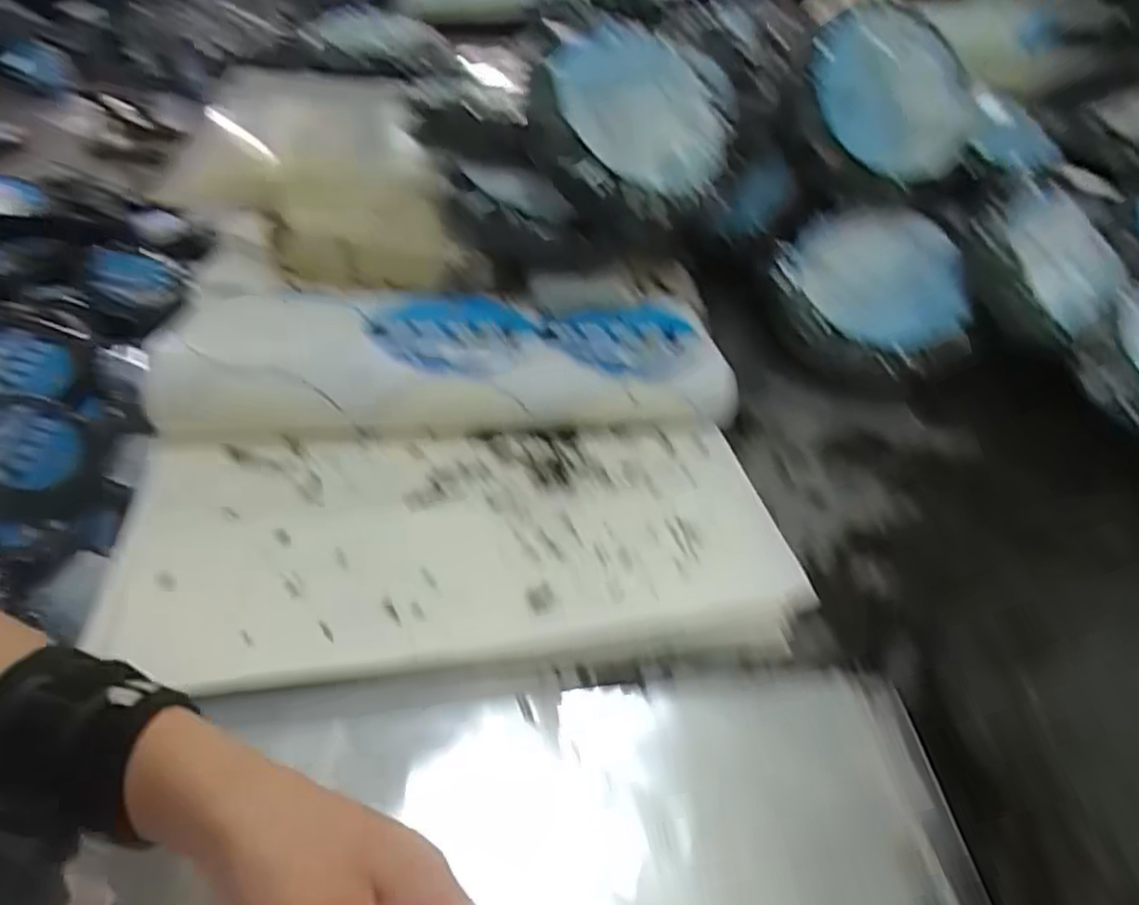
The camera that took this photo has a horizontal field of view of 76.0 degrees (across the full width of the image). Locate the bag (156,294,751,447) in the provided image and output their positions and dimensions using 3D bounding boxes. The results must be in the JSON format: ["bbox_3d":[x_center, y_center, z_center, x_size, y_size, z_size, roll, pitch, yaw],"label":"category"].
[{"bbox_3d":[-0.095,-0.090,0.611,0.451,0.055,0.161,-1,47,-6],"label":"bag"}]

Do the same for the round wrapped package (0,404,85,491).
[{"bbox_3d":[-0.828,-0.007,1.116,0.131,0.030,0.135,23,55,-35],"label":"round wrapped package"}]

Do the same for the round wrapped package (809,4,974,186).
[{"bbox_3d":[0.294,-0.320,0.661,0.154,0.038,0.144,1,83,-10],"label":"round wrapped package"}]

